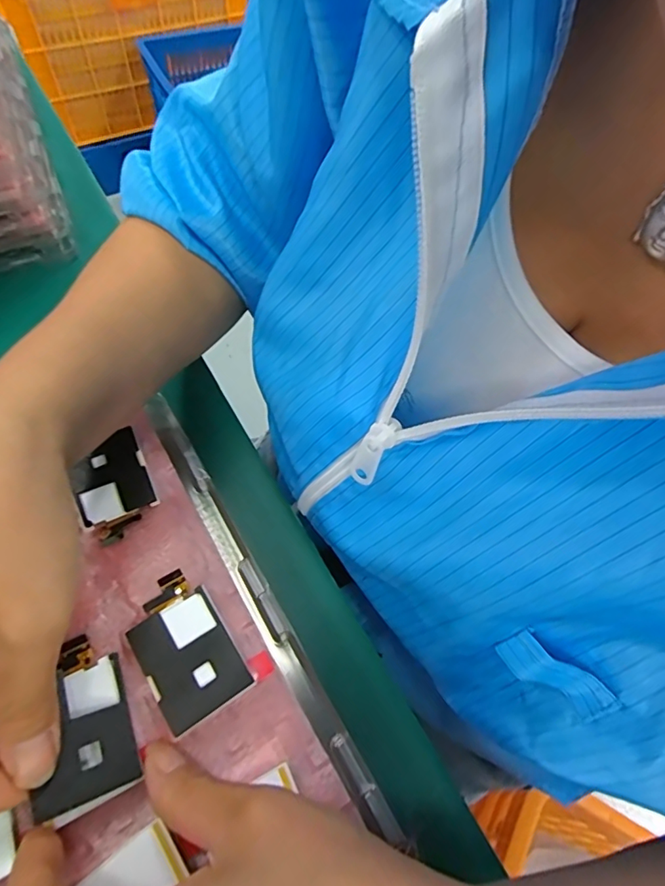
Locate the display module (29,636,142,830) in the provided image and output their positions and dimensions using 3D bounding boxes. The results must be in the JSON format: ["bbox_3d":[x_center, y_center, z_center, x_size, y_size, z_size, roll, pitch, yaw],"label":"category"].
[{"bbox_3d":[-0.094,0.101,0.187,0.031,0.008,0.057,-4,46,-33],"label":"display module"}]

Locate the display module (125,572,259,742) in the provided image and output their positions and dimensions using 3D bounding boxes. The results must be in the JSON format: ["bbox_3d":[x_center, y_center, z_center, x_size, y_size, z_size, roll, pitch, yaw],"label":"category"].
[{"bbox_3d":[-0.060,0.083,0.207,0.034,0.004,0.057,-31,64,-20],"label":"display module"}]

